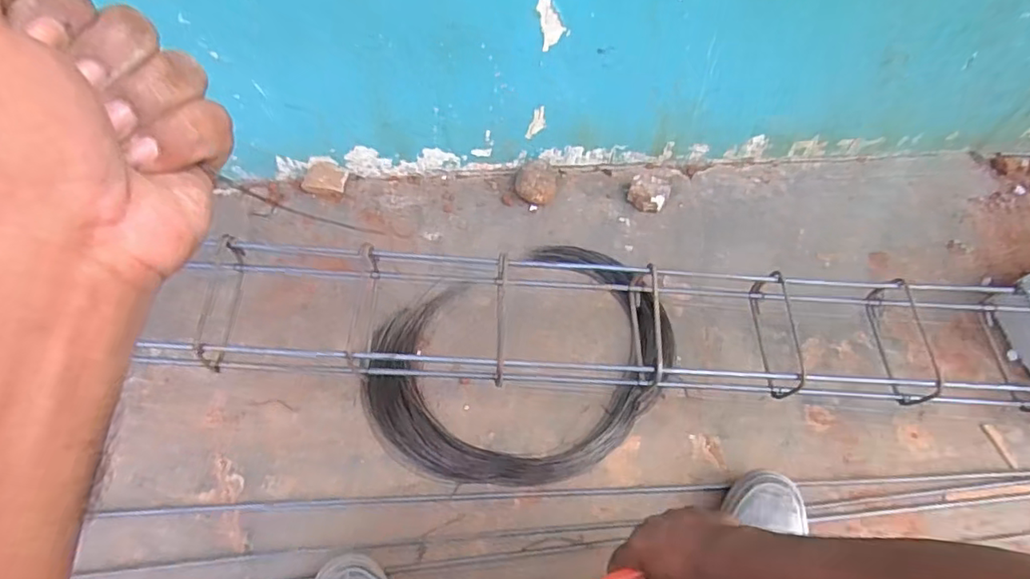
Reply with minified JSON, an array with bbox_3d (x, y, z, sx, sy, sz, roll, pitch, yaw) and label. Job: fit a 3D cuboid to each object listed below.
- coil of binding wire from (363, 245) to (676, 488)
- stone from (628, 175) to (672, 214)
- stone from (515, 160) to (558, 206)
[{"bbox_3d":[0.019,0.101,0.841,0.443,0.032,0.327,-23,62,-13],"label":"coil of binding wire"},{"bbox_3d":[0.220,-0.164,0.964,0.066,0.039,0.074,20,63,10],"label":"stone"},{"bbox_3d":[0.035,-0.174,0.954,0.067,0.056,0.078,3,61,2],"label":"stone"}]

